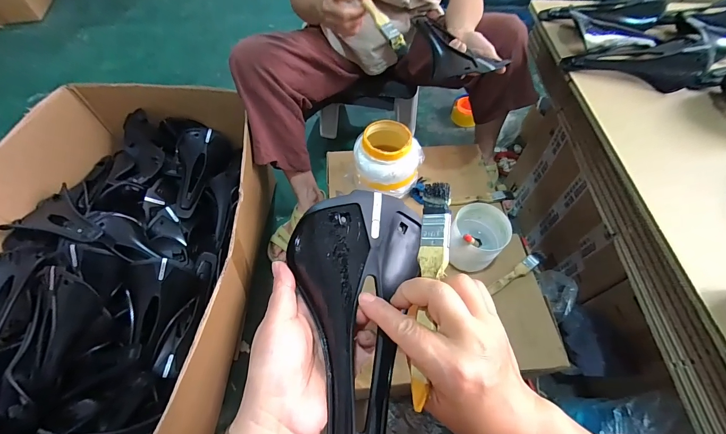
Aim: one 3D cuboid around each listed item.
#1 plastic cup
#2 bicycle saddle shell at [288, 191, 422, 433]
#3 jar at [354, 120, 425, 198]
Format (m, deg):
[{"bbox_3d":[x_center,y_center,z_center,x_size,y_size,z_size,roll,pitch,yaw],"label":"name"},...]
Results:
[{"bbox_3d":[0.202,0.042,0.589,0.088,0.098,0.092,1,57,-1],"label":"plastic cup"},{"bbox_3d":[-0.006,0.095,0.258,0.107,0.035,0.233,0,72,-1],"label":"bicycle saddle shell"},{"bbox_3d":[0.047,-0.111,0.654,0.119,0.107,0.120,1,57,-1],"label":"jar"}]

